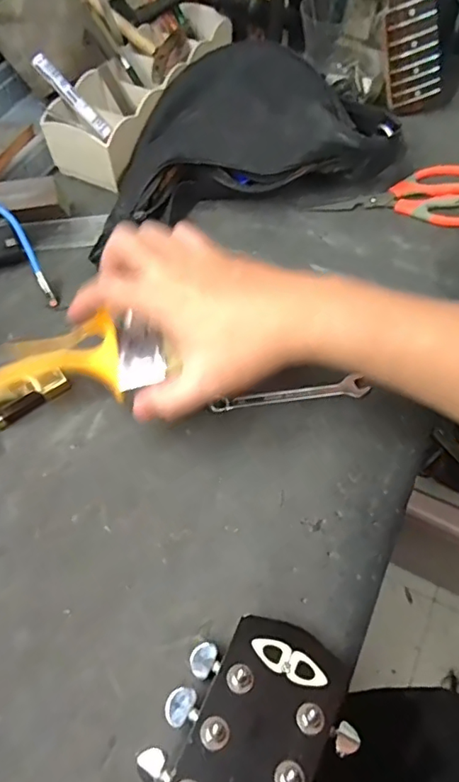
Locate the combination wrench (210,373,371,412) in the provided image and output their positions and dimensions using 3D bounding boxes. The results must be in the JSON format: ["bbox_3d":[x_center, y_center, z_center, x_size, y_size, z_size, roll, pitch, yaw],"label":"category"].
[{"bbox_3d":[0.051,0.004,0.445,0.129,0.010,0.019,-7,62,-5],"label":"combination wrench"}]

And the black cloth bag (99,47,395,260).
[{"bbox_3d":[0.014,-0.267,0.555,0.290,0.079,0.172,-11,62,-7],"label":"black cloth bag"}]

